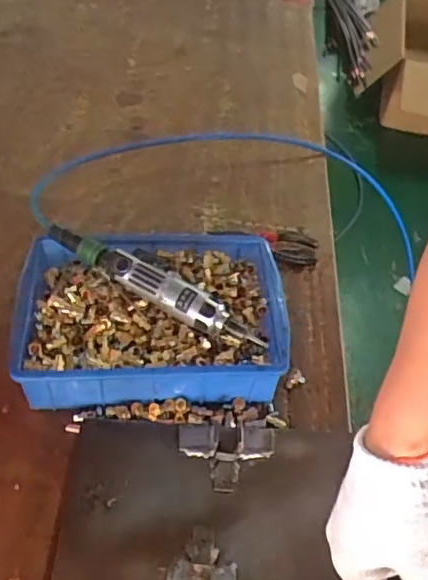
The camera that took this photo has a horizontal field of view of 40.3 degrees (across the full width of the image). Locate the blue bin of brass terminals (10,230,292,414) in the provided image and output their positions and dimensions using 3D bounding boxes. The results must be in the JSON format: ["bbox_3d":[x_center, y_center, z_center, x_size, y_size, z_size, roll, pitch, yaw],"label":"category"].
[{"bbox_3d":[-0.070,0.029,0.682,0.299,0.090,0.211,-2,50,-7],"label":"blue bin of brass terminals"}]

